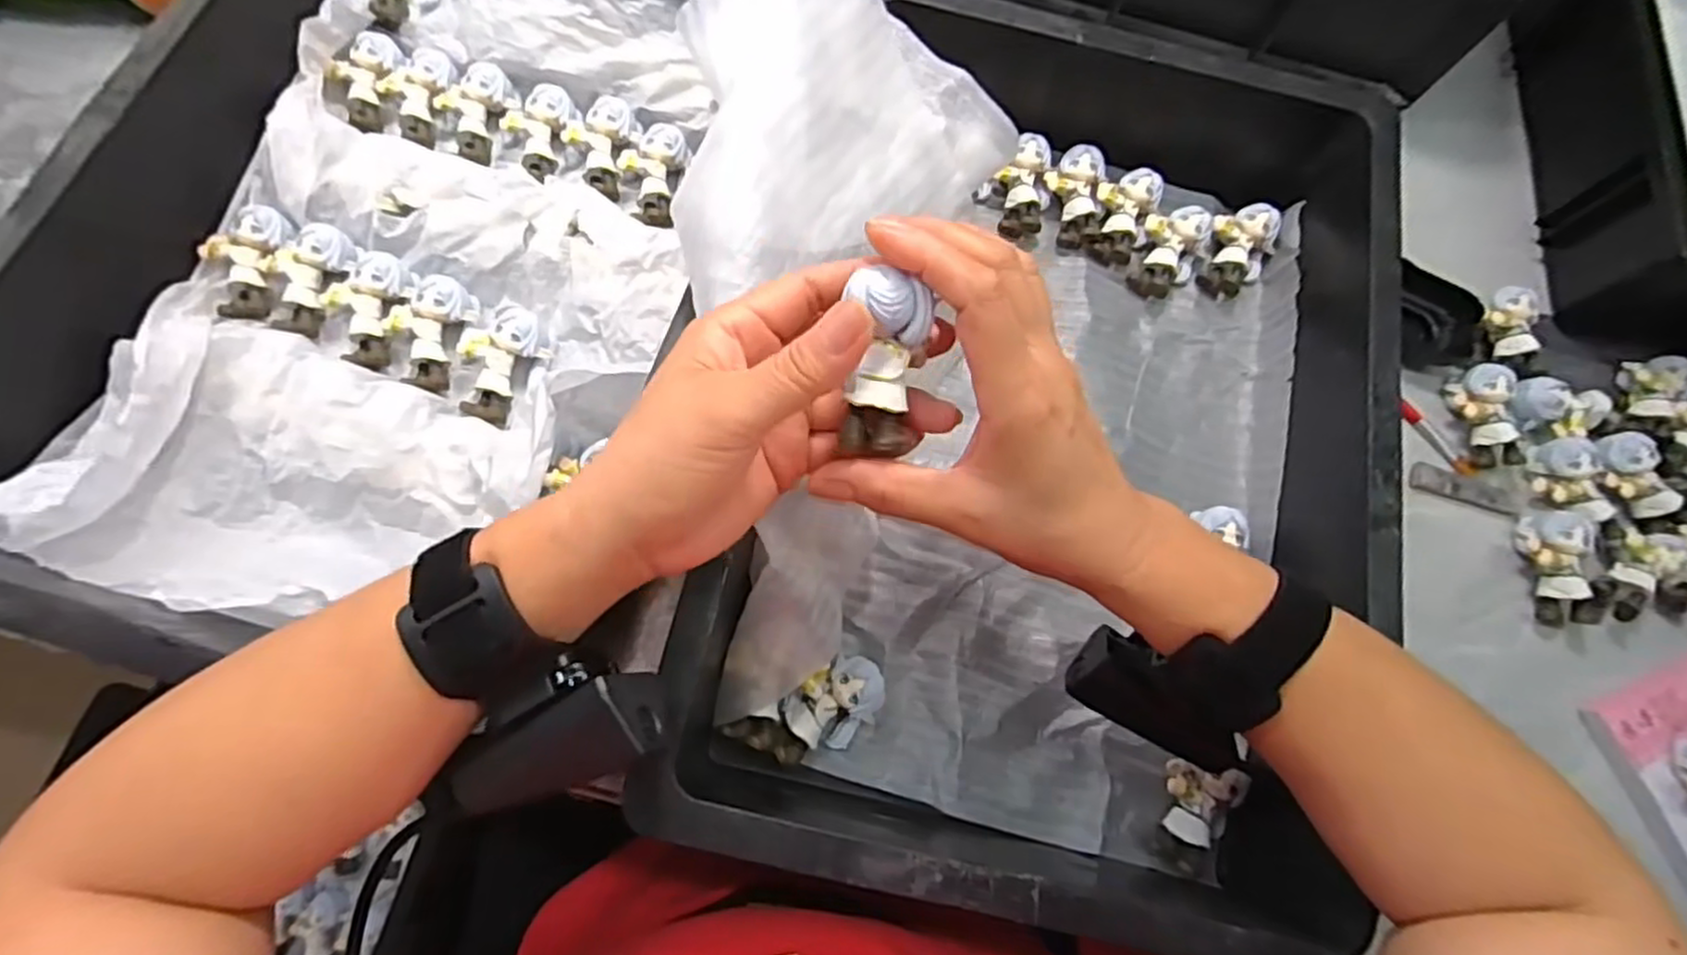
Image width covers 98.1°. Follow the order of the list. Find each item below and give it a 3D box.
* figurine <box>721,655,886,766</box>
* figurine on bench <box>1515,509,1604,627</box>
[{"bbox_3d":[-0.013,0.118,0.358,0.074,0.022,0.038,-29,79,-12],"label":"figurine"},{"bbox_3d":[0.411,0.051,0.418,0.031,0.020,0.065,2,74,-4],"label":"figurine on bench"}]

